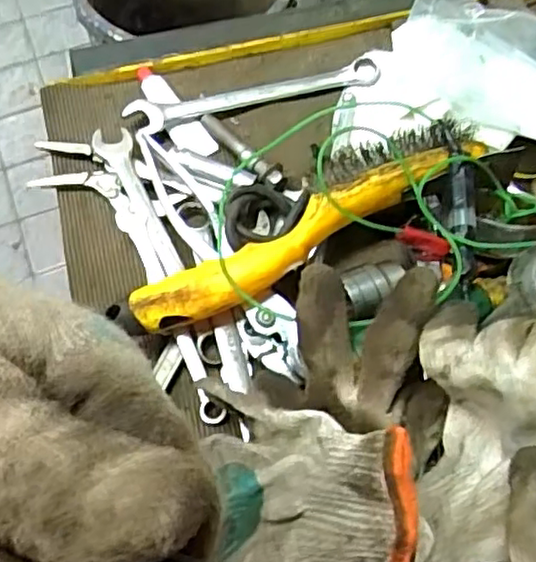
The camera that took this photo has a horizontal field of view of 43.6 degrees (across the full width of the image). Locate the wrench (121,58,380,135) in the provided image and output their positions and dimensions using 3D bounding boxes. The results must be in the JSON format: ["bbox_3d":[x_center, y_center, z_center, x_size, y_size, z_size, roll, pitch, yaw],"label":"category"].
[{"bbox_3d":[-0.009,-0.138,0.501,0.191,0.013,0.024,-15,68,-7],"label":"wrench"}]

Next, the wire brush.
[{"bbox_3d":[0.024,-0.043,0.413,0.228,0.041,0.057,-28,70,-12],"label":"wire brush"}]

